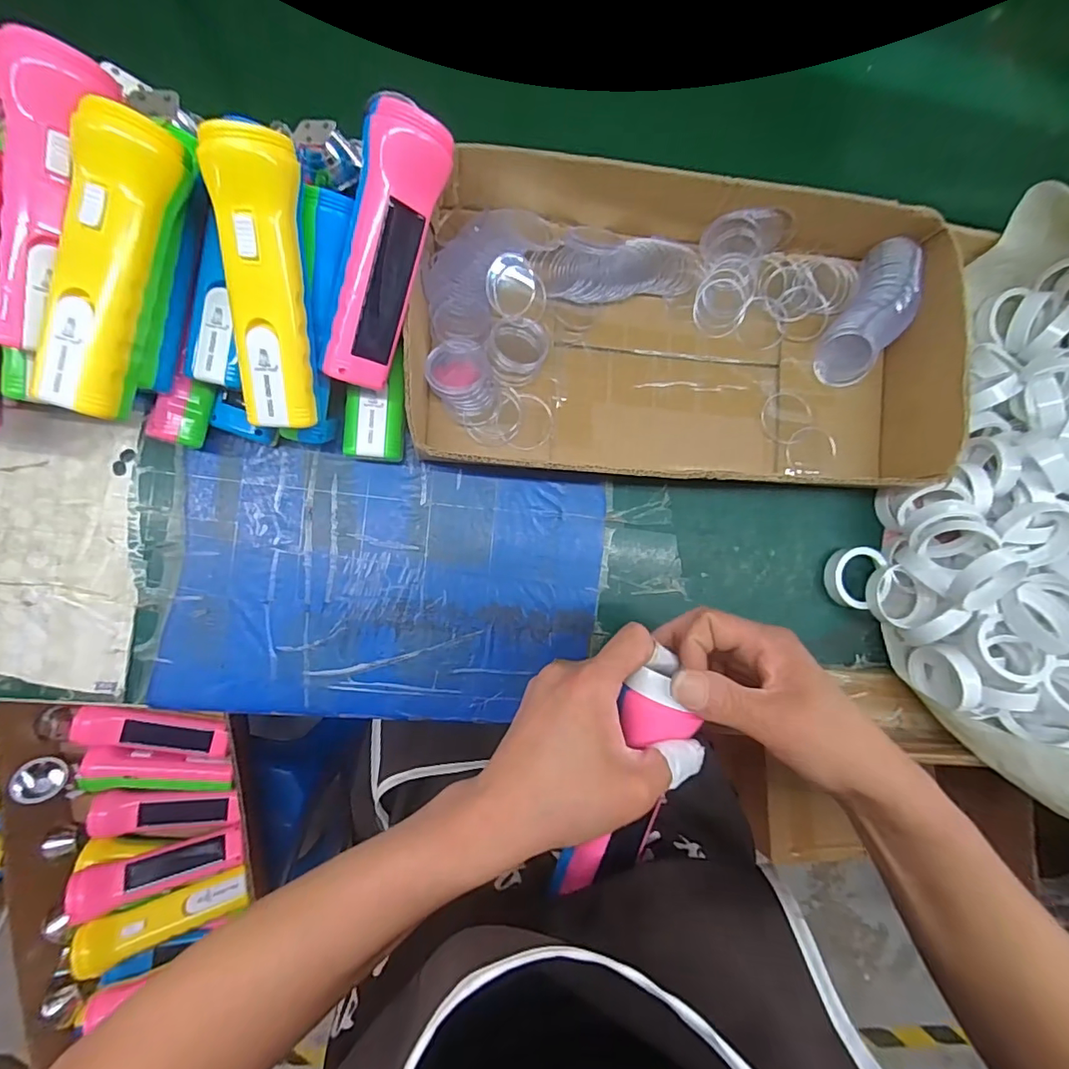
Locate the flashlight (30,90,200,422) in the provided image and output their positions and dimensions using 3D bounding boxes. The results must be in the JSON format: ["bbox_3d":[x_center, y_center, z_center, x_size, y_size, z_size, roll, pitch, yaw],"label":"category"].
[{"bbox_3d":[-0.234,-0.145,0.275,0.048,0.044,0.159,19,84,-7],"label":"flashlight"}]

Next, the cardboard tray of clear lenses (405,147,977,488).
[{"bbox_3d":[0.125,-0.161,0.401,0.425,0.059,0.239,3,86,-8],"label":"cardboard tray of clear lenses"}]

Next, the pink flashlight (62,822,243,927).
[{"bbox_3d":[-0.413,0.371,0.563,0.160,0.048,0.051,-4,91,-31],"label":"pink flashlight"}]

